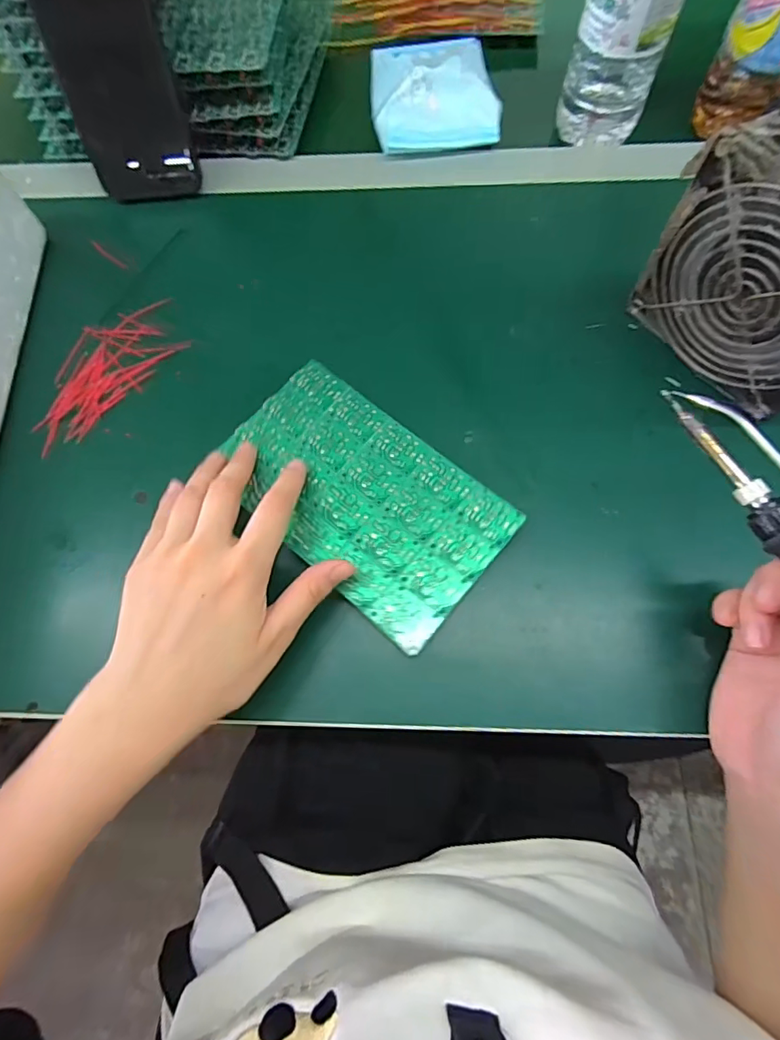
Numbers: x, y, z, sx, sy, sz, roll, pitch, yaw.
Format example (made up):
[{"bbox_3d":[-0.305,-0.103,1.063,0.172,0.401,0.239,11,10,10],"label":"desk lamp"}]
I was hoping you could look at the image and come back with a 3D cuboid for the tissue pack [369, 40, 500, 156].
[{"bbox_3d":[0.036,-0.344,0.415,0.101,0.046,0.087,-3,70,2],"label":"tissue pack"}]

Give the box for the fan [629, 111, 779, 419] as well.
[{"bbox_3d":[0.210,-0.132,0.280,0.043,0.118,0.123,-37,73,-10],"label":"fan"}]

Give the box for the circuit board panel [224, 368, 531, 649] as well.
[{"bbox_3d":[-0.019,-0.017,0.305,0.171,0.004,0.102,39,77,14],"label":"circuit board panel"}]

